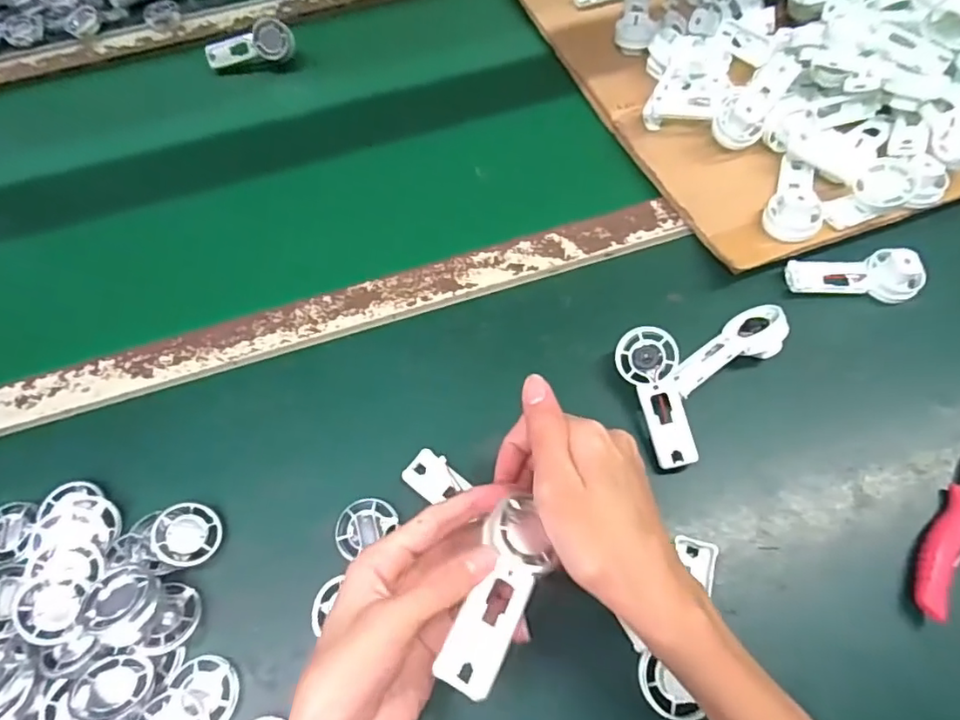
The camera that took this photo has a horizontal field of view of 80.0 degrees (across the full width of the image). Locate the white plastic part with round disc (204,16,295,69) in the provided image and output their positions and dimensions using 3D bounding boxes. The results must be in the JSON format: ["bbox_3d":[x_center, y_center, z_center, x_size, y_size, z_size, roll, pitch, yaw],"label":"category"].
[{"bbox_3d":[-0.247,-0.340,0.617,0.093,0.017,0.042,-6,105,5],"label":"white plastic part with round disc"}]

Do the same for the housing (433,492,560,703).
[{"bbox_3d":[0.011,0.105,0.263,0.033,0.019,0.091,18,49,13],"label":"housing"}]

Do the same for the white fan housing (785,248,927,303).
[{"bbox_3d":[0.278,-0.064,0.427,0.092,0.031,0.032,4,62,6],"label":"white fan housing"}]

